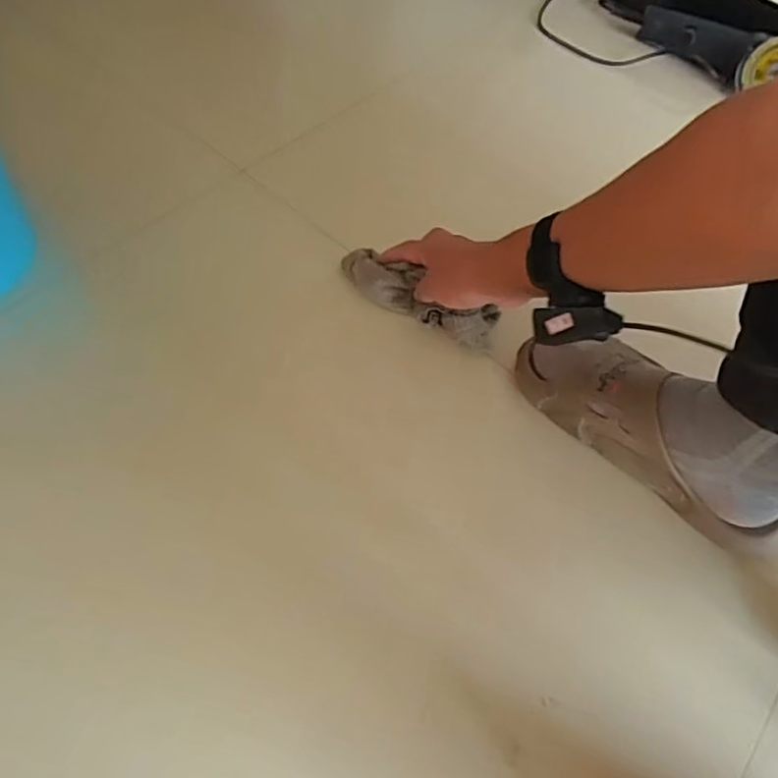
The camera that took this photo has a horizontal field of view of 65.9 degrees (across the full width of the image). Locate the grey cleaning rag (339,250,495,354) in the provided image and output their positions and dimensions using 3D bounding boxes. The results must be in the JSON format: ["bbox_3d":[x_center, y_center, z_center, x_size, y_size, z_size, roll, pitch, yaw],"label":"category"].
[{"bbox_3d":[0.034,-0.111,0.671,0.186,0.041,0.058,28,63,9],"label":"grey cleaning rag"}]

